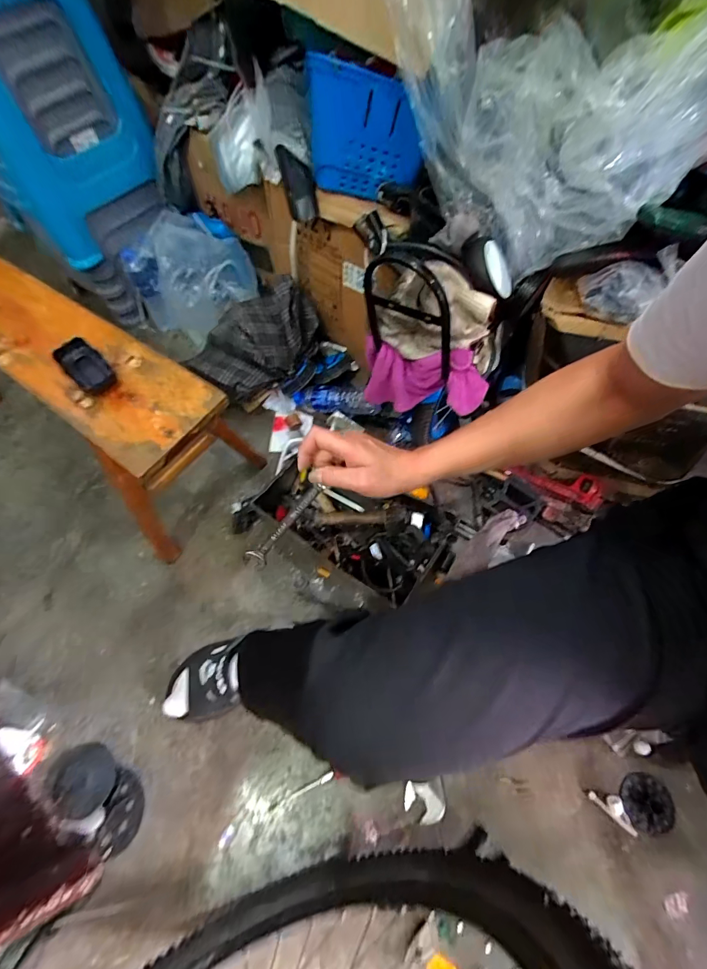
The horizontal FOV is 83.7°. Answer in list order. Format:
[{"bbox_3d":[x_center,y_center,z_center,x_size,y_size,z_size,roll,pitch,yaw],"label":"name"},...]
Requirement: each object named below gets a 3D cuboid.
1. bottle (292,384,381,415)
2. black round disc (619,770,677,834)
[{"bbox_3d":[-0.044,-0.204,0.934,0.226,0.052,0.066,11,62,25],"label":"bottle"},{"bbox_3d":[0.451,0.487,0.604,0.075,0.004,0.074,-1,62,3],"label":"black round disc"}]

